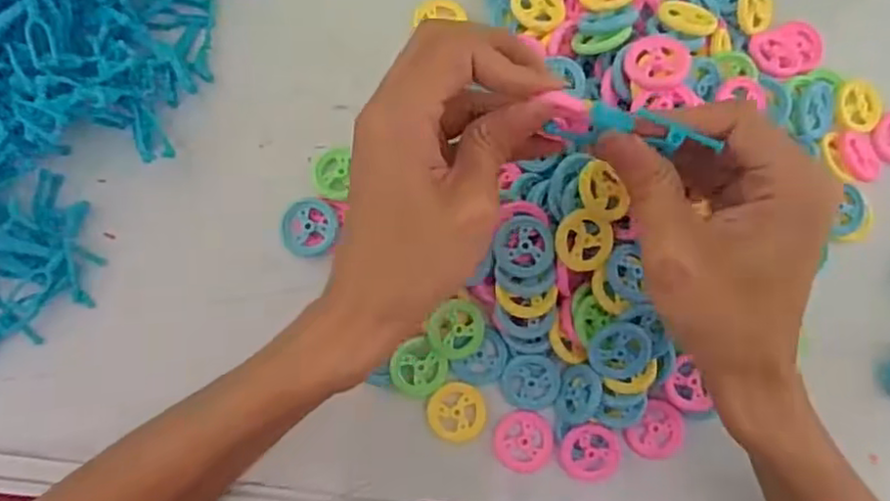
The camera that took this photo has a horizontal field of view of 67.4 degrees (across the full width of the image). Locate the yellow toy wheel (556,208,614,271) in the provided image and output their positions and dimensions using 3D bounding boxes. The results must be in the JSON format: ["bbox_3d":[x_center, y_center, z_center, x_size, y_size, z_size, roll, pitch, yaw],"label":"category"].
[{"bbox_3d":[0.067,-0.005,0.320,0.027,0.004,0.030,-1,103,-8],"label":"yellow toy wheel"}]

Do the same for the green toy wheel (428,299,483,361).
[{"bbox_3d":[0.006,0.040,0.337,0.028,0.009,0.029,0,83,-3],"label":"green toy wheel"}]

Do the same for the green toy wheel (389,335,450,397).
[{"bbox_3d":[-0.013,0.061,0.337,0.027,0.004,0.028,-2,100,-11],"label":"green toy wheel"}]

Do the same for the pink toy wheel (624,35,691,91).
[{"bbox_3d":[0.102,-0.091,0.321,0.029,0.006,0.029,-2,73,8],"label":"pink toy wheel"}]

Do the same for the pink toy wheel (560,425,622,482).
[{"bbox_3d":[0.073,0.101,0.335,0.030,0.007,0.027,2,83,-3],"label":"pink toy wheel"}]

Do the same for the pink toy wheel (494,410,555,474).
[{"bbox_3d":[0.040,0.097,0.339,0.029,0.004,0.030,0,83,-3],"label":"pink toy wheel"}]

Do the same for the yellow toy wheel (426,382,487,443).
[{"bbox_3d":[0.006,0.083,0.340,0.029,0.006,0.030,0,83,-3],"label":"yellow toy wheel"}]

